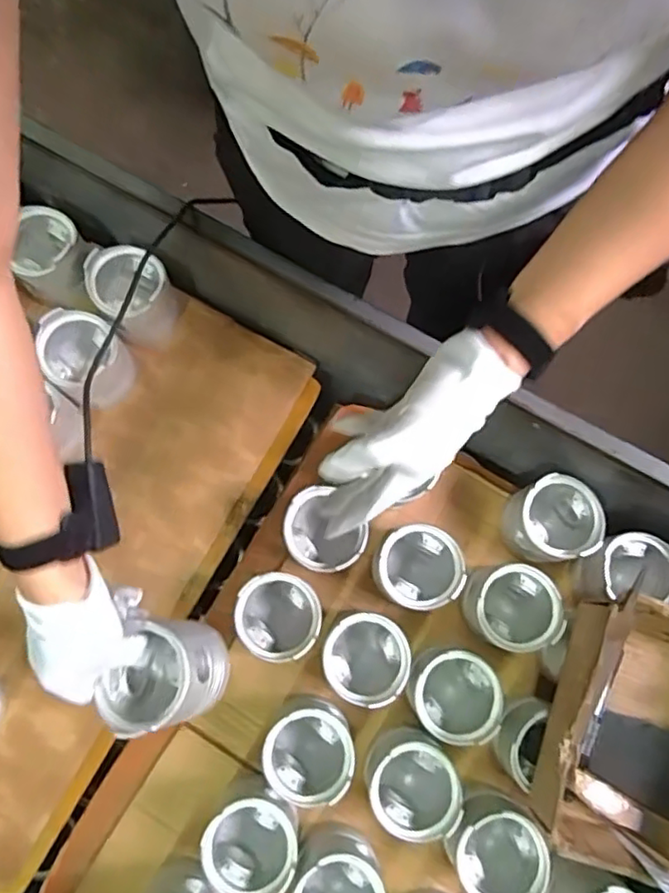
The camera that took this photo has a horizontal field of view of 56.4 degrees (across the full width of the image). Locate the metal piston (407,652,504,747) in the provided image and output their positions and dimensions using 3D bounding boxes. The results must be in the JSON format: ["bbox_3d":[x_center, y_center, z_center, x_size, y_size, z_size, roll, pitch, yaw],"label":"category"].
[{"bbox_3d":[0.117,0.247,0.629,0.087,0.070,0.081,18,77,3],"label":"metal piston"}]

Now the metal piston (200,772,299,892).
[{"bbox_3d":[-0.078,0.375,0.605,0.086,0.082,0.086,19,77,3],"label":"metal piston"}]

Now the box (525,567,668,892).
[{"bbox_3d":[0.280,0.256,0.557,0.170,0.120,0.207,21,77,4],"label":"box"}]

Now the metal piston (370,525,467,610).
[{"bbox_3d":[0.087,0.130,0.670,0.081,0.092,0.082,0,76,-1],"label":"metal piston"}]

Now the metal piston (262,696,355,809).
[{"bbox_3d":[-0.025,0.299,0.623,0.086,0.080,0.088,0,76,-1],"label":"metal piston"}]

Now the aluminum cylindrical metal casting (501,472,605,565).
[{"bbox_3d":[0.235,0.081,0.680,0.080,0.088,0.086,-21,78,-6],"label":"aluminum cylindrical metal casting"}]

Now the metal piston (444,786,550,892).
[{"bbox_3d":[0.153,0.387,0.613,0.094,0.092,0.091,27,77,5],"label":"metal piston"}]

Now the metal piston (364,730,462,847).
[{"bbox_3d":[0.077,0.328,0.614,0.084,0.074,0.086,0,76,-1],"label":"metal piston"}]

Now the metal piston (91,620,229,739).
[{"bbox_3d":[-0.140,0.189,0.521,0.078,0.090,0.084,-5,74,31],"label":"metal piston"}]

